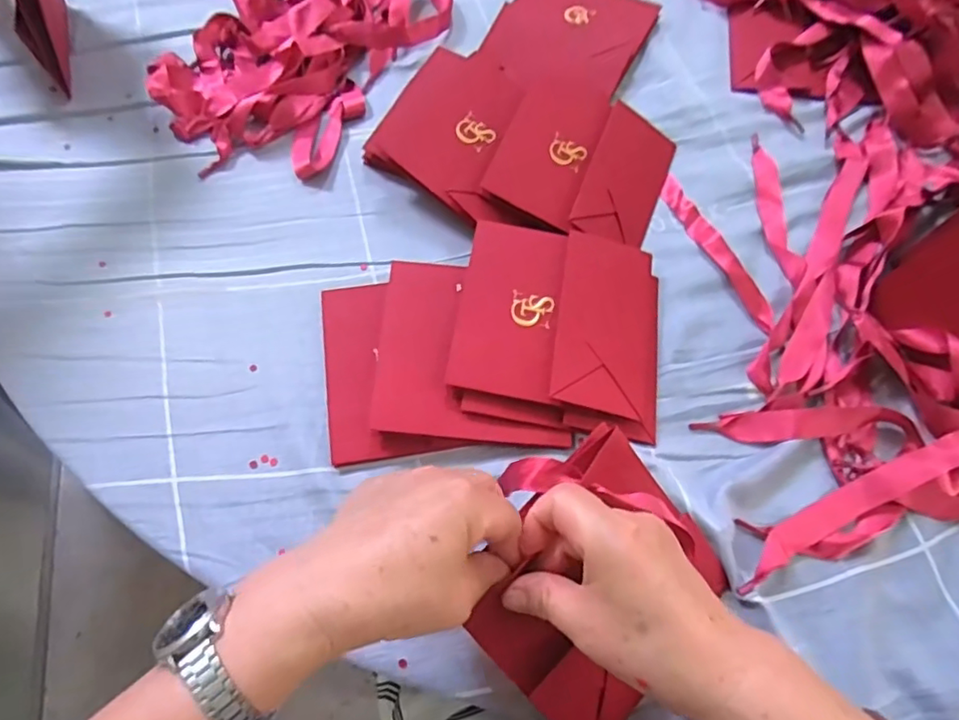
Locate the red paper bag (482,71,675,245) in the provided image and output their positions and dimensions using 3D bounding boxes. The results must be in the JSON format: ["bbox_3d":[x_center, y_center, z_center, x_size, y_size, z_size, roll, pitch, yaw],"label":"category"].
[{"bbox_3d":[0.090,-0.166,0.486,0.133,0.016,0.155,25,65,1],"label":"red paper bag"}]

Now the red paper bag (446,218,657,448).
[{"bbox_3d":[0.061,-0.024,0.431,0.146,0.030,0.151,8,67,3],"label":"red paper bag"}]

